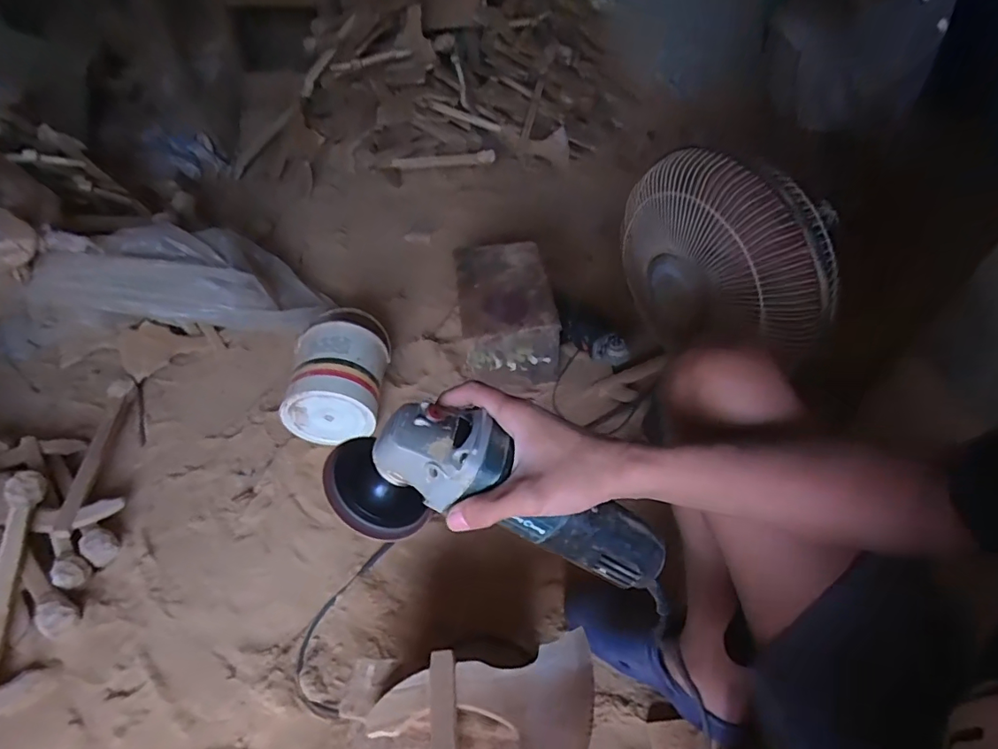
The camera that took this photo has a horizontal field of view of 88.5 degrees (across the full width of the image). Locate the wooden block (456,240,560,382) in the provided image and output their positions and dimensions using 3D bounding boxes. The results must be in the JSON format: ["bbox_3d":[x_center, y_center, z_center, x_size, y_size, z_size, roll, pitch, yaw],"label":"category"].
[{"bbox_3d":[0.010,-0.144,1.168,0.199,0.198,0.294,-8,48,-5],"label":"wooden block"}]

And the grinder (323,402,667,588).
[{"bbox_3d":[0.005,0.097,0.402,0.275,0.092,0.078,18,45,-4],"label":"grinder"}]

